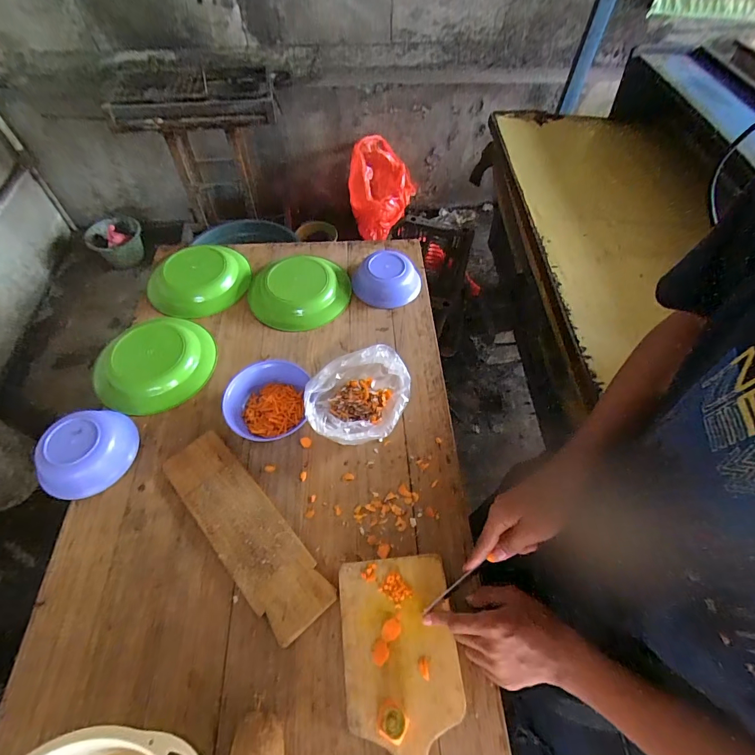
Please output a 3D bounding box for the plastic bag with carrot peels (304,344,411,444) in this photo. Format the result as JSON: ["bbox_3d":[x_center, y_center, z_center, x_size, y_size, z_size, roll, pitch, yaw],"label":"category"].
[{"bbox_3d":[-0.032,0.040,0.658,0.165,0.086,0.137,-11,59,-10],"label":"plastic bag with carrot peels"}]

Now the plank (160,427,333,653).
[{"bbox_3d":[-0.195,0.213,0.578,0.095,0.011,0.323,-37,67,-23],"label":"plank"}]

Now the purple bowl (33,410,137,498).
[{"bbox_3d":[-0.452,0.114,0.618,0.131,0.047,0.126,1,58,-2],"label":"purple bowl"}]

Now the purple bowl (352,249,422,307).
[{"bbox_3d":[0.022,-0.215,0.839,0.144,0.048,0.131,3,58,-1],"label":"purple bowl"}]

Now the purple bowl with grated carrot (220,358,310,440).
[{"bbox_3d":[-0.184,0.040,0.669,0.128,0.053,0.144,3,58,-1],"label":"purple bowl with grated carrot"}]

